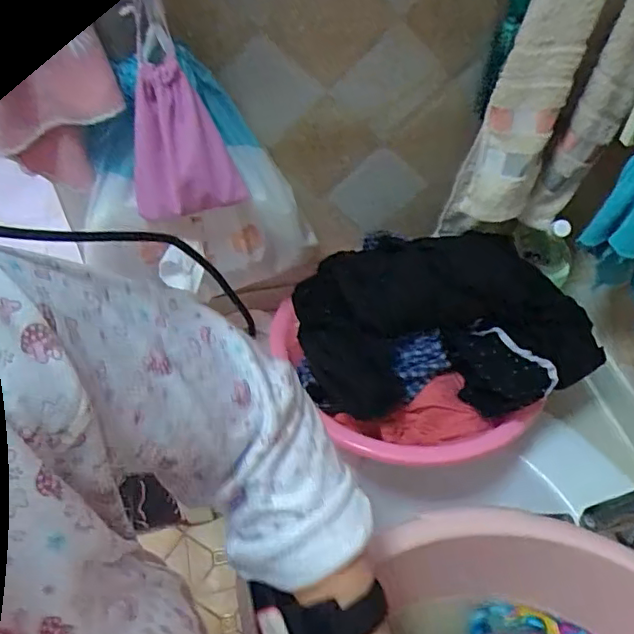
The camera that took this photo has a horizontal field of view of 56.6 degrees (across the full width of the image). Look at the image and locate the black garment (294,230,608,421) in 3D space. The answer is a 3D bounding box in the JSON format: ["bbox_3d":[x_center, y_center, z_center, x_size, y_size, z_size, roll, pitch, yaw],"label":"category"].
[{"bbox_3d":[0.146,0.011,0.675,0.343,0.121,0.178,1,50,-1],"label":"black garment"}]

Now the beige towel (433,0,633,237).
[{"bbox_3d":[0.229,-0.219,0.574,0.160,0.338,0.078,-19,53,-16],"label":"beige towel"}]

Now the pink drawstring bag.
[{"bbox_3d":[-0.124,-0.160,0.552,0.108,0.147,0.029,7,51,5],"label":"pink drawstring bag"}]

